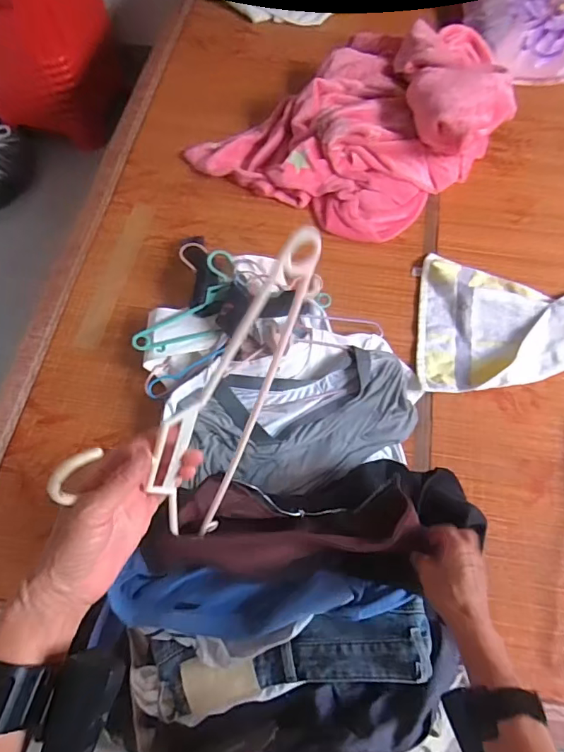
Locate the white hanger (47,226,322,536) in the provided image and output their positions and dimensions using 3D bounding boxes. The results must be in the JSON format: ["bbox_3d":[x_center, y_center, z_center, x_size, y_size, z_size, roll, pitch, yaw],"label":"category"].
[{"bbox_3d":[-0.082,0.045,0.348,0.164,0.323,0.010,-13,49,-40],"label":"white hanger"}]

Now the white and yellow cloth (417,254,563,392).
[{"bbox_3d":[0.589,-0.135,0.892,0.689,0.063,0.281,-5,65,-4],"label":"white and yellow cloth"}]

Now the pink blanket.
[{"bbox_3d":[0.206,-0.585,1.020,0.678,0.200,0.451,-40,72,-18],"label":"pink blanket"}]

